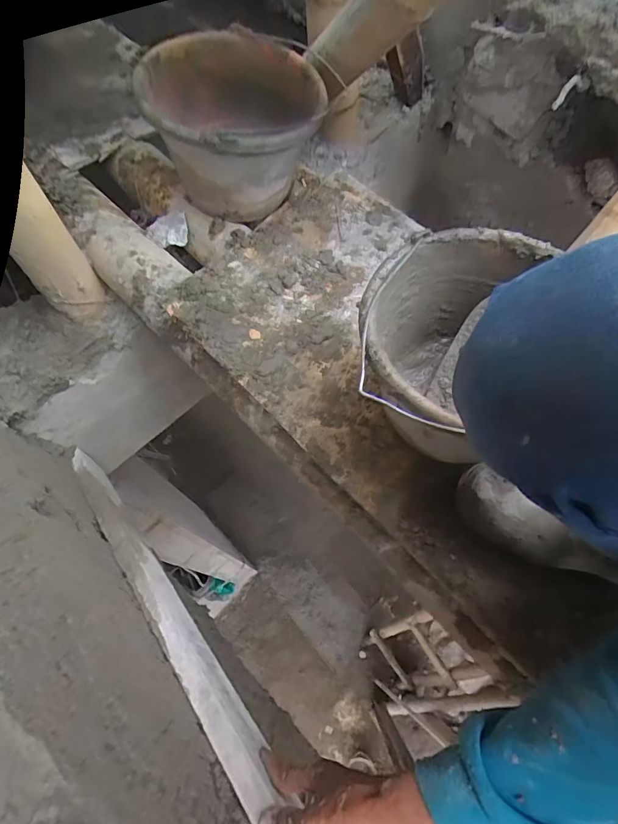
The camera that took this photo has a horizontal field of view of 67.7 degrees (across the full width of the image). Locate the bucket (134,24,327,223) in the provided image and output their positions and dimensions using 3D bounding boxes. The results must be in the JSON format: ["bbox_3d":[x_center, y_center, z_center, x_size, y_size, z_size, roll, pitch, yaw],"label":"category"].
[{"bbox_3d":[-0.098,-0.398,0.669,0.228,0.163,0.228,0,67,1],"label":"bucket"}]

